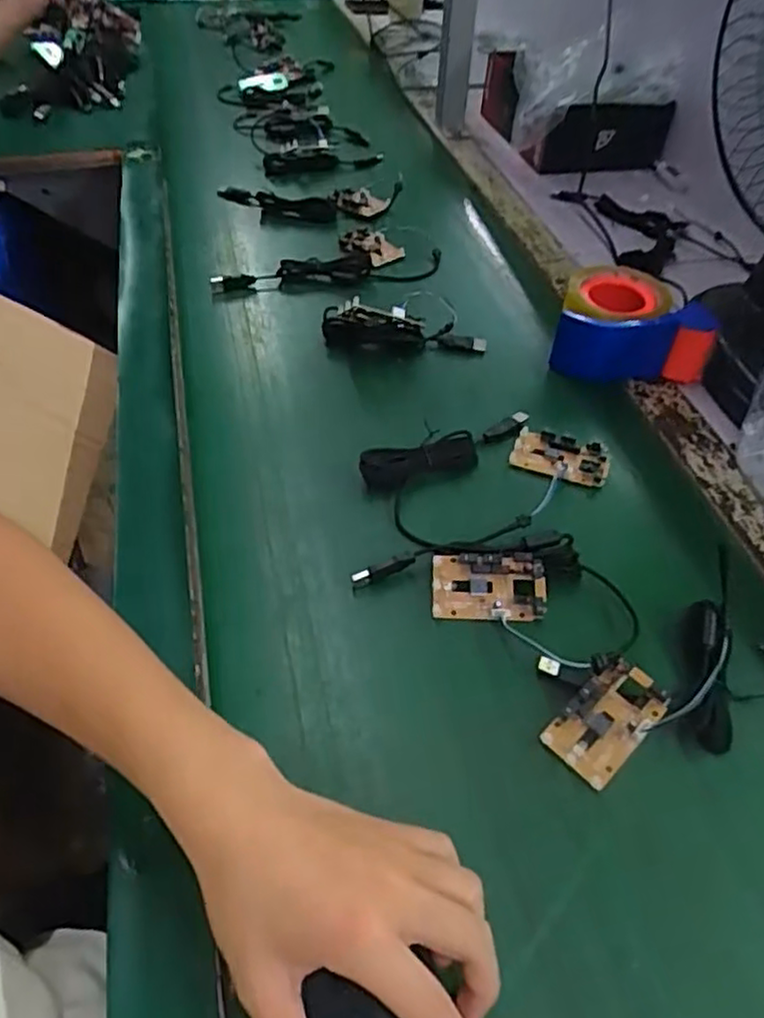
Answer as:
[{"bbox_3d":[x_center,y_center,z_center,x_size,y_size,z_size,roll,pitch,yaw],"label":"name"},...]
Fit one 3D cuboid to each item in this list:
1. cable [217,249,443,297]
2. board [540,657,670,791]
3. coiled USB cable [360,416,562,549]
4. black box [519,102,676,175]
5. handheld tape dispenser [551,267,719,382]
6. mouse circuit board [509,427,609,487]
[{"bbox_3d":[-0.055,-0.268,0.781,0.257,0.020,0.049,-11,49,-13],"label":"cable"},{"bbox_3d":[0.139,0.128,0.425,0.077,0.014,0.045,-39,65,-22],"label":"board"},{"bbox_3d":[0.058,-0.048,0.581,0.161,0.024,0.035,-19,51,-20],"label":"coiled USB cable"},{"bbox_3d":[0.305,-0.518,0.973,0.218,0.089,0.024,-16,50,-17],"label":"black box"},{"bbox_3d":[0.238,-0.190,0.692,0.139,0.064,0.139,2,47,-2],"label":"handheld tape dispenser"},{"bbox_3d":[0.150,-0.043,0.586,0.079,0.014,0.047,19,49,14],"label":"mouse circuit board"}]

